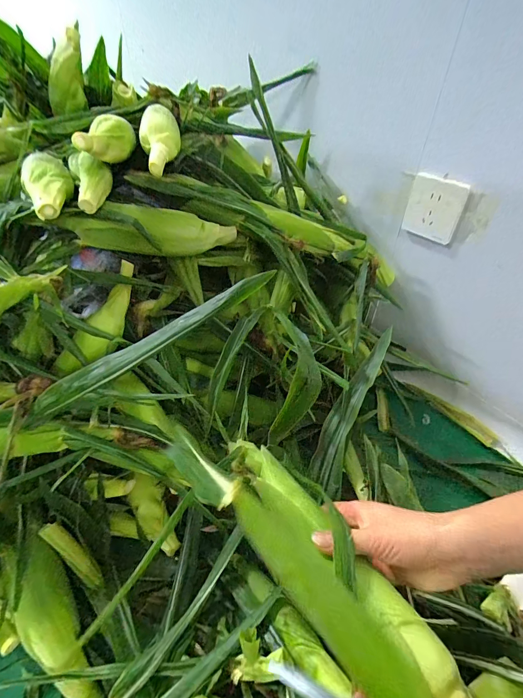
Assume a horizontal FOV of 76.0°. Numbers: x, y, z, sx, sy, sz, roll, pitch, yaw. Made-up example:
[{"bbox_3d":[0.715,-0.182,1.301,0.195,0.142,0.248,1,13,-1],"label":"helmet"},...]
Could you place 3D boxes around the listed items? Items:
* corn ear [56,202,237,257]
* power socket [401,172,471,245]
[{"bbox_3d":[-0.147,-0.168,0.482,0.242,0.059,0.044,-6,43,-29],"label":"corn ear"},{"bbox_3d":[0.278,-0.226,0.542,0.017,0.095,0.082,-33,54,-30],"label":"power socket"}]

